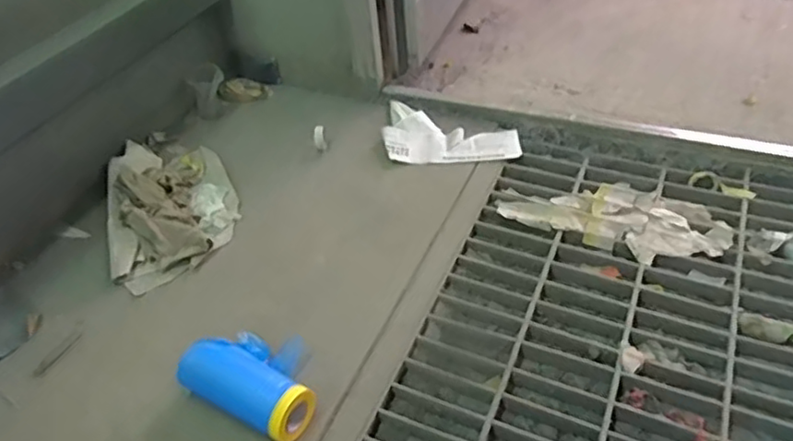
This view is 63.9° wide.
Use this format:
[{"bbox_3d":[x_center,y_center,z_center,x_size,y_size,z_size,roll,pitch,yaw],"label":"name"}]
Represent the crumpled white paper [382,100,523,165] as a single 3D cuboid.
[{"bbox_3d":[0.098,-0.150,1.159,0.247,0.023,0.144,6,43,13],"label":"crumpled white paper"}]

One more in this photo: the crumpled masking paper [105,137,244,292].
[{"bbox_3d":[-0.375,-0.038,1.048,0.197,0.067,0.324,-17,43,-12],"label":"crumpled masking paper"}]

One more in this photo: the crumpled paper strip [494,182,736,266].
[{"bbox_3d":[0.343,-0.015,1.007,0.337,0.015,0.153,17,47,24],"label":"crumpled paper strip"}]

